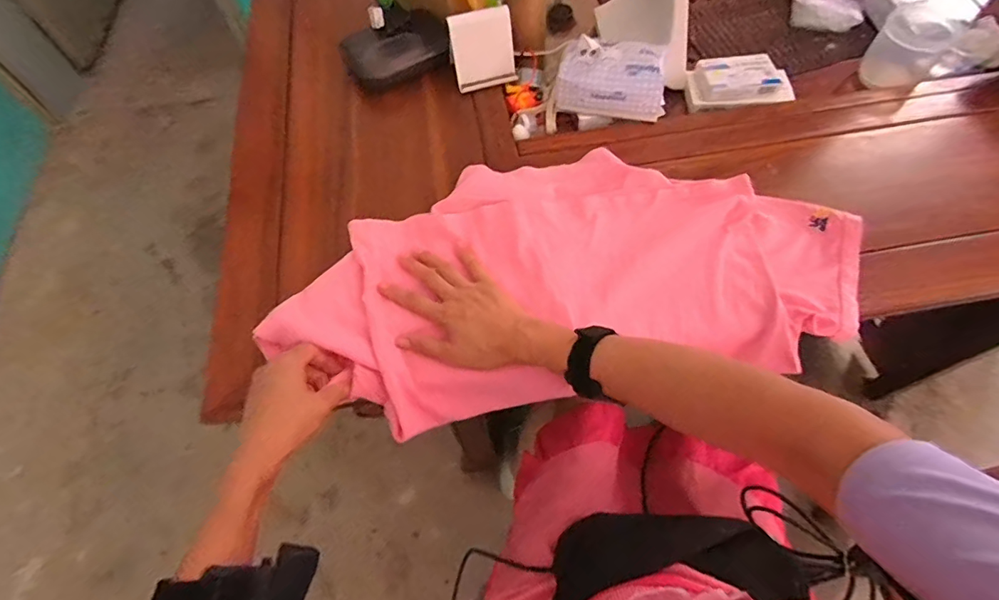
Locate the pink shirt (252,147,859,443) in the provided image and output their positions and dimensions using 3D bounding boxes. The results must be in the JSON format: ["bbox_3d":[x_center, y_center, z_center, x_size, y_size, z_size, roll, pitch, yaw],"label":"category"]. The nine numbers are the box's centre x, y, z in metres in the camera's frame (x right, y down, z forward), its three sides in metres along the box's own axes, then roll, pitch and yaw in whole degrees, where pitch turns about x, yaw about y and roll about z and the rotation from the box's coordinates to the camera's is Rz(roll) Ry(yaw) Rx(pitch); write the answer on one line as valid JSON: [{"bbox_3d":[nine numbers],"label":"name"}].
[{"bbox_3d":[0.083,-0.034,0.561,0.625,0.079,0.290,-9,63,-5],"label":"pink shirt"}]

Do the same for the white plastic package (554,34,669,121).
[{"bbox_3d":[0.152,-0.292,0.654,0.141,0.084,0.064,16,64,9],"label":"white plastic package"}]

